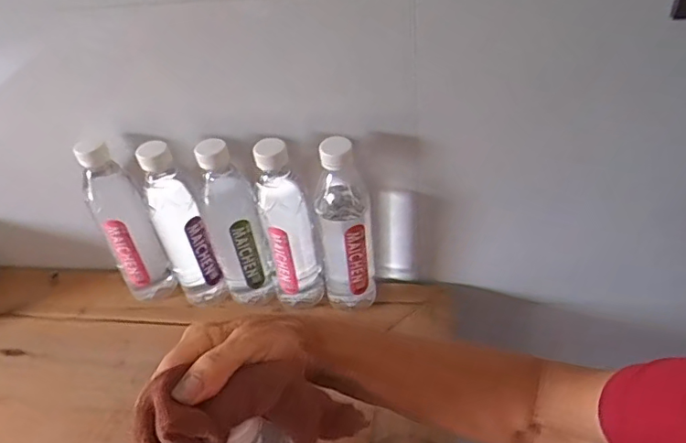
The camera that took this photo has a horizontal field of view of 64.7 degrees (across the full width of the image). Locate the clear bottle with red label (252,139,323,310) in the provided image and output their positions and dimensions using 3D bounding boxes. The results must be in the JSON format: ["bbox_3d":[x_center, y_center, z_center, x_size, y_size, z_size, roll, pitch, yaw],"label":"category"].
[{"bbox_3d":[-0.060,0.008,0.599,0.056,0.222,0.056,-14,43,-8],"label":"clear bottle with red label"}]

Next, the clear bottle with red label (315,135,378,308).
[{"bbox_3d":[0.001,0.009,0.592,0.060,0.224,0.059,-7,42,0],"label":"clear bottle with red label"}]

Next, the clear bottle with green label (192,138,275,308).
[{"bbox_3d":[-0.120,0.012,0.605,0.058,0.222,0.050,-18,43,-11],"label":"clear bottle with green label"}]

